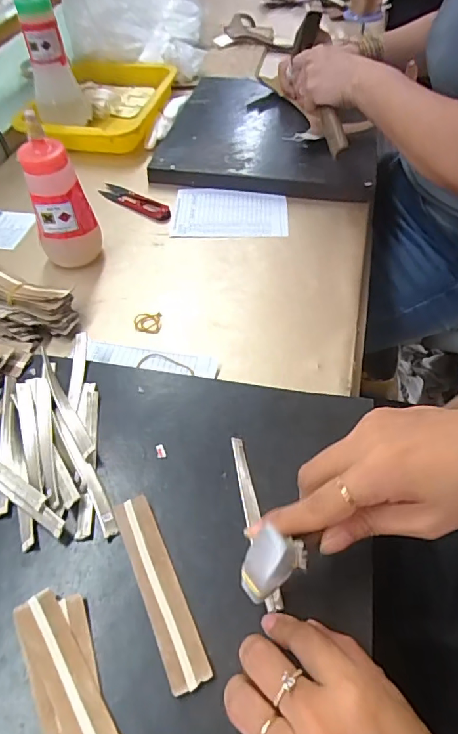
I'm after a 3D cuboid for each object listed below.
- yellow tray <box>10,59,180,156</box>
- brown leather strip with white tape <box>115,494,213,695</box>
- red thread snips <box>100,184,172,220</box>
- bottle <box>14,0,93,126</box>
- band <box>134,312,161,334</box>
[{"bbox_3d":[-0.202,-0.423,0.770,0.207,0.046,0.260,10,52,9],"label":"yellow tray"},{"bbox_3d":[-0.046,0.141,0.310,0.026,0.007,0.119,-23,56,-12],"label":"brown leather strip with white tape"},{"bbox_3d":[-0.121,-0.216,0.625,0.111,0.006,0.026,30,58,23],"label":"red thread snips"},{"bbox_3d":[-0.249,-0.431,0.674,0.072,0.184,0.052,-16,53,-11],"label":"bottle"},{"bbox_3d":[-0.083,-0.045,0.491,0.027,0.006,0.024,-2,51,0],"label":"band"}]

